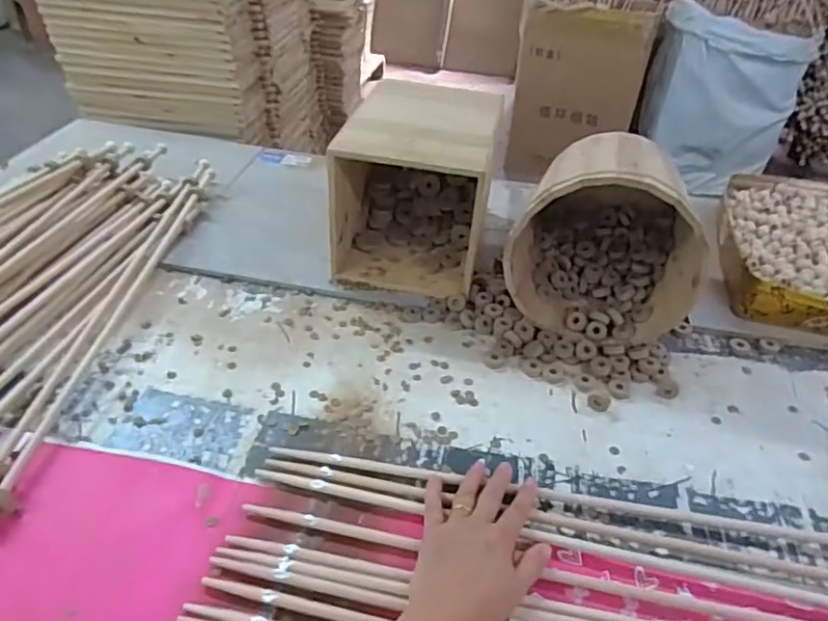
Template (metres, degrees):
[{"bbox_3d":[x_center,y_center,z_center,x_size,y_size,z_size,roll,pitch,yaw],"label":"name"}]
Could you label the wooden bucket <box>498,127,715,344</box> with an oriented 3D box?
[{"bbox_3d":[0.265,-0.103,0.795,0.225,0.233,0.223,17,41,16],"label":"wooden bucket"}]

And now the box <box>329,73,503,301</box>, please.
[{"bbox_3d":[0.015,-0.180,0.881,0.199,0.219,0.256,12,40,10],"label":"box"}]

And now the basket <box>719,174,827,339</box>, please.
[{"bbox_3d":[0.634,-0.082,0.924,0.309,0.078,0.389,18,41,17],"label":"basket"}]

